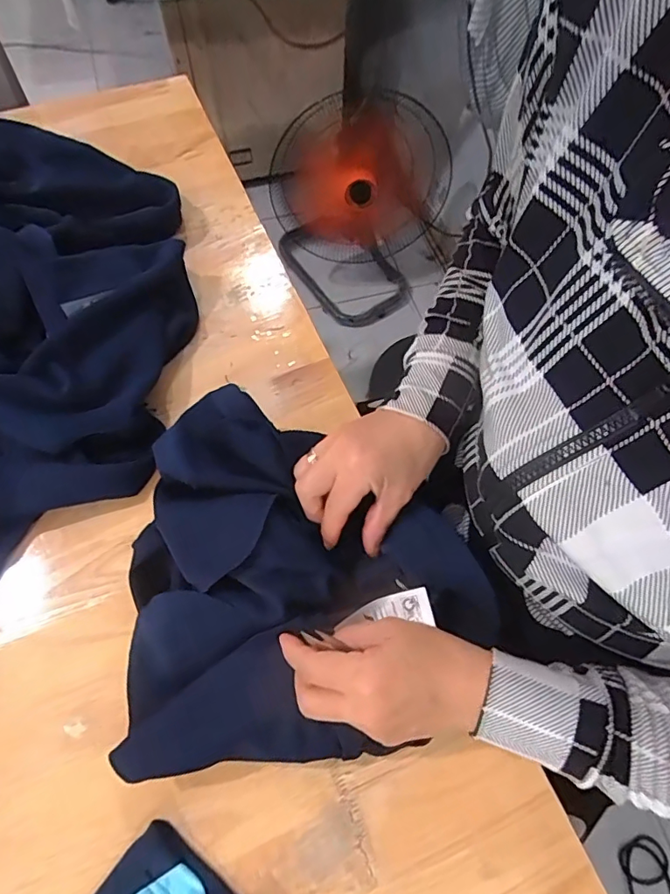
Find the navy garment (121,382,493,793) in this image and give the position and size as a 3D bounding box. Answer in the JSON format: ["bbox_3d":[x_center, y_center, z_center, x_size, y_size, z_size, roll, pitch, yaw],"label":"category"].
[{"bbox_3d":[-0.022,0.086,0.367,0.256,0.081,0.244,1,64,-1],"label":"navy garment"}]

